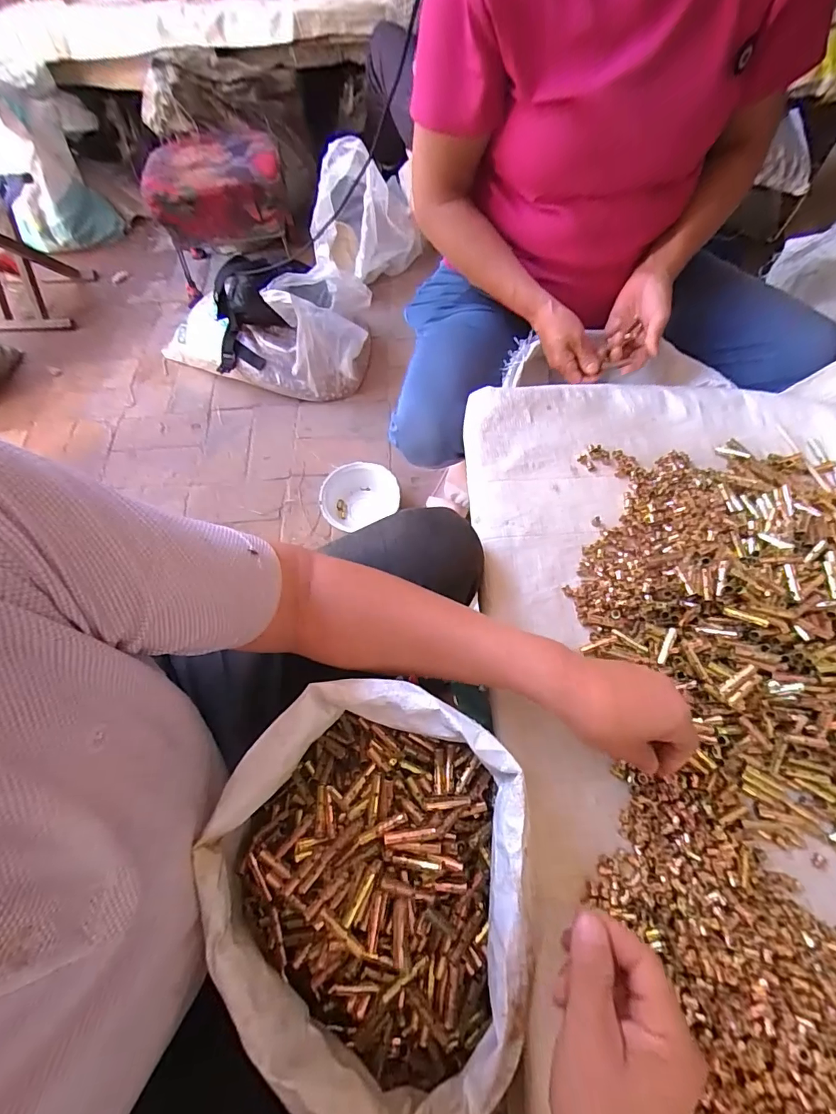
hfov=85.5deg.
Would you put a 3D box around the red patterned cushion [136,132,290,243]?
[{"bbox_3d":[-0.481,-0.874,1.113,0.316,0.167,0.240,-18,66,-6],"label":"red patterned cushion"}]

